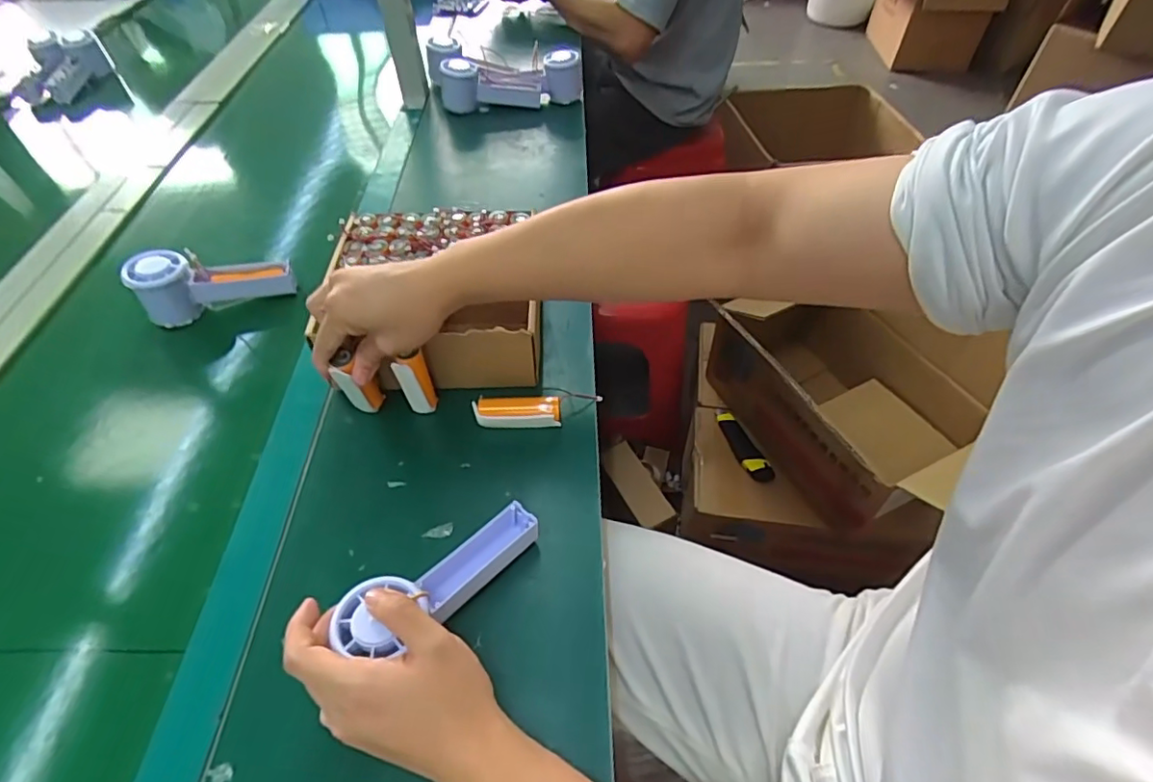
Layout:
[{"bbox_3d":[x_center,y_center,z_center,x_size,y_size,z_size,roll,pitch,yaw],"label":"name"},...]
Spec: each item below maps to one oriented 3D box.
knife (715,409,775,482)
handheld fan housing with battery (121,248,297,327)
[{"bbox_3d":[0.273,0.084,0.949,0.036,0.014,0.158,-15,51,-10],"label":"knife"},{"bbox_3d":[-0.380,-0.111,0.610,0.145,0.069,0.042,-8,49,-20],"label":"handheld fan housing with battery"}]

